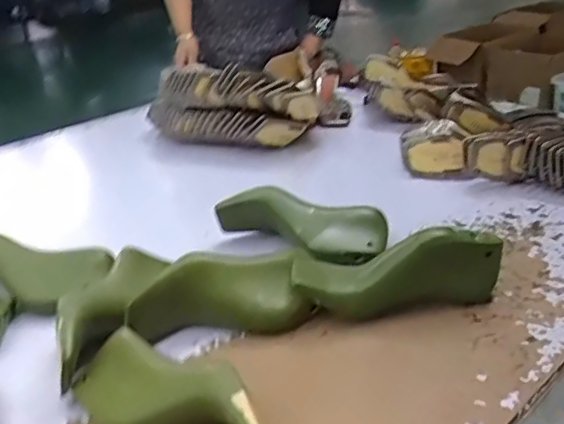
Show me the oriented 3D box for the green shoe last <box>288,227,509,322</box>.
[{"bbox_3d":[0.128,0.066,0.633,0.233,0.087,0.077,-1,28,8],"label":"green shoe last"}]

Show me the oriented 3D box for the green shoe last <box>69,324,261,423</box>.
[{"bbox_3d":[-0.099,0.173,0.498,0.231,0.076,0.080,16,34,34],"label":"green shoe last"}]

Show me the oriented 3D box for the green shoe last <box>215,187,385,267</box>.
[{"bbox_3d":[0.024,0.017,0.760,0.236,0.070,0.078,1,28,11],"label":"green shoe last"}]

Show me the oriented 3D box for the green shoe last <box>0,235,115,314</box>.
[{"bbox_3d":[-0.337,0.077,0.708,0.229,0.072,0.072,-1,28,6],"label":"green shoe last"}]

